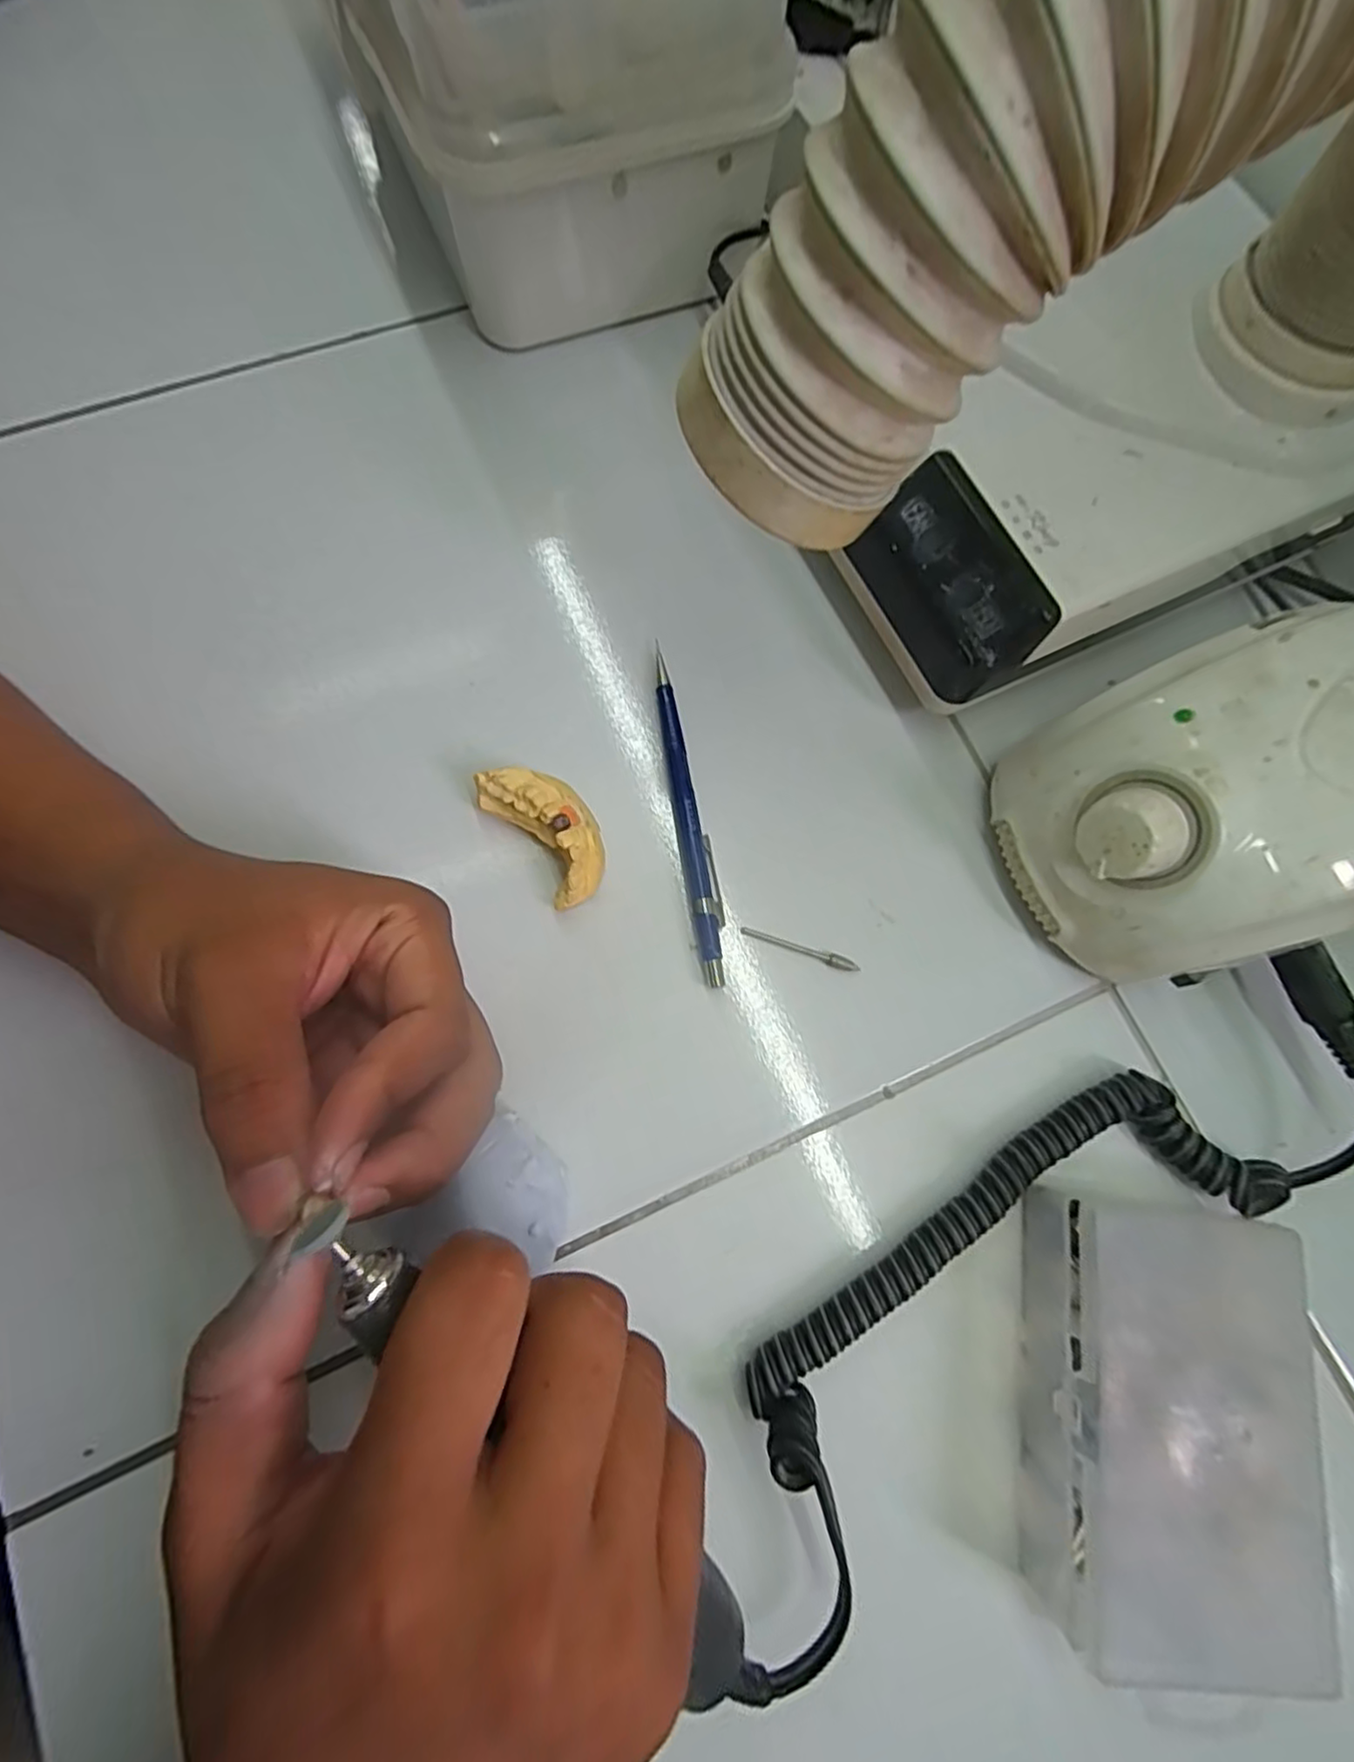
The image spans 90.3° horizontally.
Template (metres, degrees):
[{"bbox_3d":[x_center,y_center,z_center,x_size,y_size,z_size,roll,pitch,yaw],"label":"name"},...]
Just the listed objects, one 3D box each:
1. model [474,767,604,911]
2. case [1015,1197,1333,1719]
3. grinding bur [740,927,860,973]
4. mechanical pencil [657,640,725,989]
[{"bbox_3d":[-0.047,-0.019,0.251,0.029,0.025,0.055,-37,80,-10],"label":"model"},{"bbox_3d":[0.147,0.163,0.205,0.076,0.036,0.122,5,75,-1],"label":"case"},{"bbox_3d":[0.046,0.025,0.254,0.045,0.004,0.005,21,76,3],"label":"grinding bur"},{"bbox_3d":[0.005,-0.027,0.261,0.012,0.010,0.135,-9,76,-4],"label":"mechanical pencil"}]

